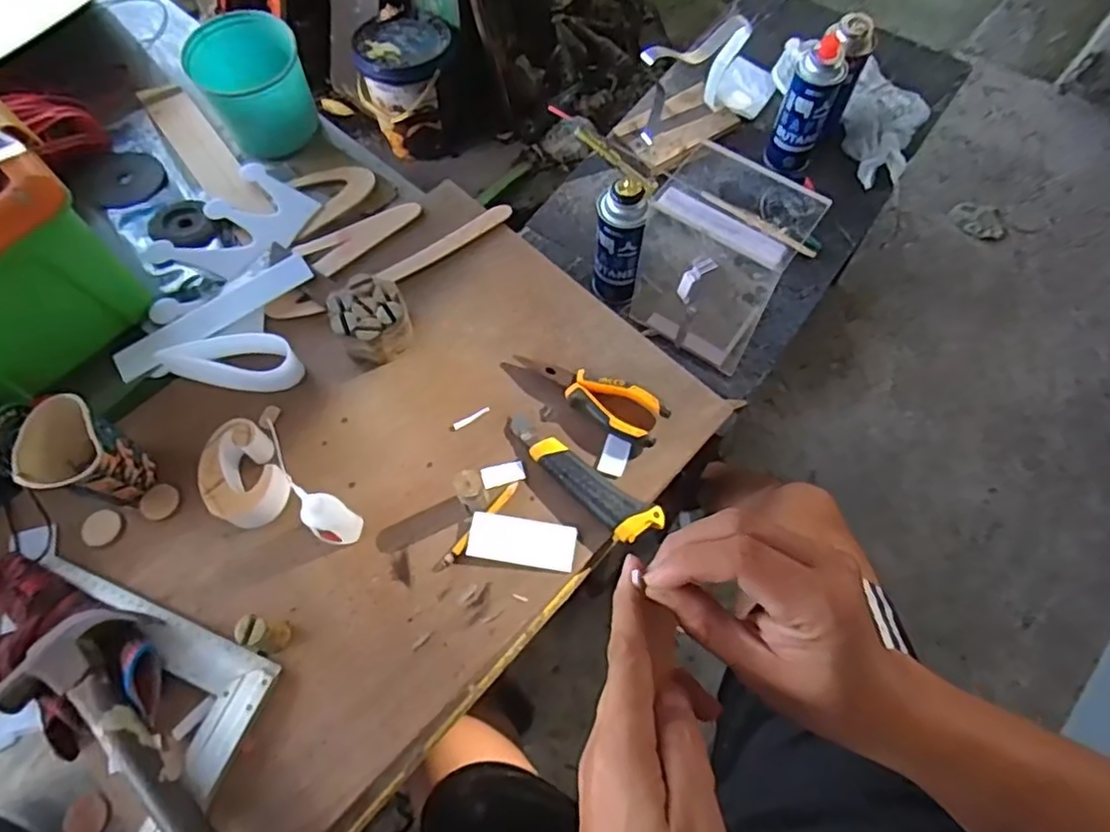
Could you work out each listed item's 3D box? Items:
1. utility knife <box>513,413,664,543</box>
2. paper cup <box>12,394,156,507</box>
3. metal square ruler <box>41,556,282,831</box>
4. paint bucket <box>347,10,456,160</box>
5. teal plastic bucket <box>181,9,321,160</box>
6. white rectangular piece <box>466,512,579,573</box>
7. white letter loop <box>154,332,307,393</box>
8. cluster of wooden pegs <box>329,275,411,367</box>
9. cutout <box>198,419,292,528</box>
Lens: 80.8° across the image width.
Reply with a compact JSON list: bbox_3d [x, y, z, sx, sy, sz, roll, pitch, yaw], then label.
[{"bbox_3d":[0.021,0.056,0.593,0.166,0.020,0.039,37,72,14],"label":"utility knife"},{"bbox_3d":[-0.407,0.040,0.572,0.073,0.093,0.070,0,67,0],"label":"paper cup"},{"bbox_3d":[-0.358,0.227,0.526,0.230,0.016,0.152,20,69,8],"label":"metal square ruler"},{"bbox_3d":[-0.347,-0.776,1.538,0.220,0.232,0.212,0,67,0],"label":"paint bucket"},{"bbox_3d":[-0.350,-0.385,0.767,0.116,0.104,0.115,0,67,0],"label":"teal plastic bucket"},{"bbox_3d":[-0.028,0.111,0.576,0.093,0.006,0.040,8,67,3],"label":"white rectangular piece"},{"bbox_3d":[-0.322,-0.049,0.648,0.134,0.039,0.049,-5,67,-2],"label":"white letter loop"},{"bbox_3d":[-0.181,-0.095,0.645,0.070,0.050,0.075,0,67,0],"label":"cluster of wooden pegs"},{"bbox_3d":[-0.281,0.054,0.593,0.064,0.049,0.089,-30,70,-12],"label":"cutout"}]

